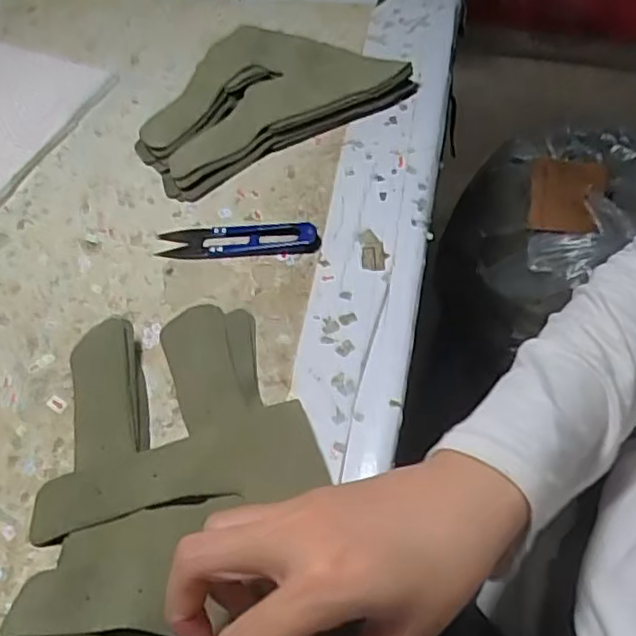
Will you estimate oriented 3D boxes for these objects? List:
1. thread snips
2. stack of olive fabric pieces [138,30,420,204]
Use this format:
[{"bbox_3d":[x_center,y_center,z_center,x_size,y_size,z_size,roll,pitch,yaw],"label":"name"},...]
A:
[{"bbox_3d":[-0.051,-0.050,0.413,0.101,0.010,0.024,0,56,4],"label":"thread snips"},{"bbox_3d":[-0.043,-0.168,0.482,0.191,0.024,0.124,-28,58,-15],"label":"stack of olive fabric pieces"}]

